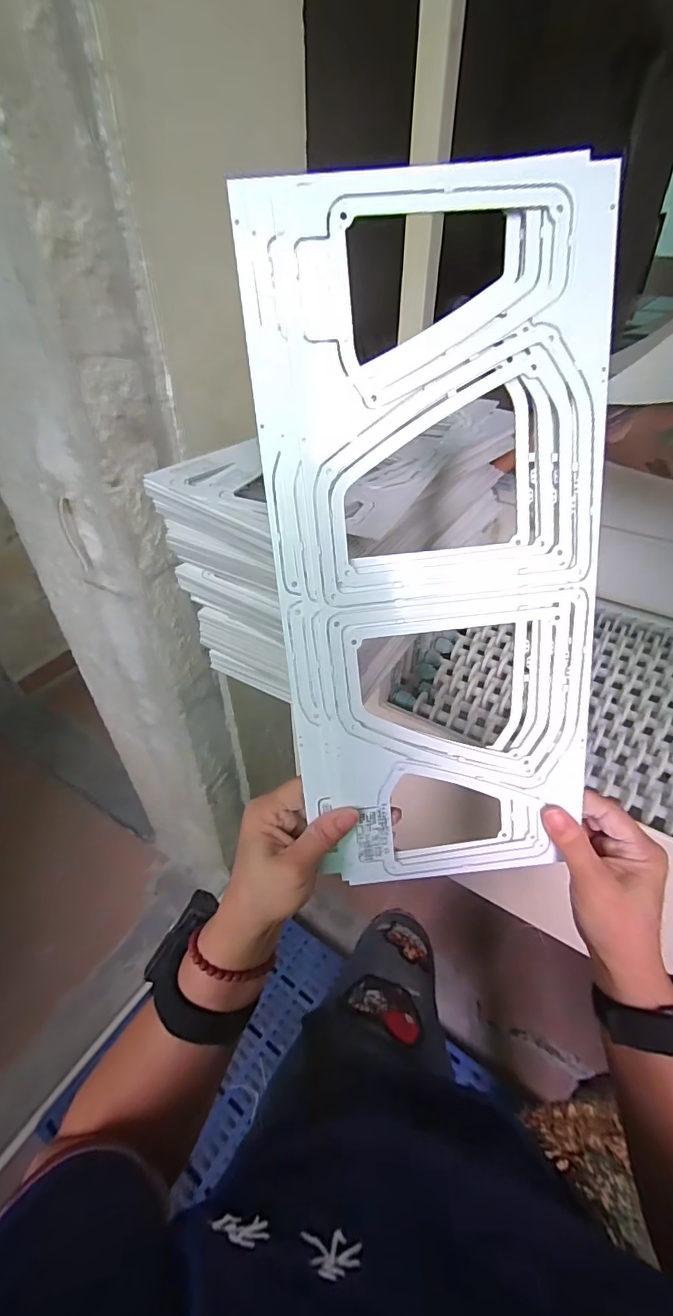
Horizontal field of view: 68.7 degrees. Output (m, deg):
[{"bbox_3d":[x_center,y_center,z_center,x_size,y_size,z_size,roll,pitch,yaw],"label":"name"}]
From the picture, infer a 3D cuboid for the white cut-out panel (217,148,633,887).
[{"bbox_3d":[0.061,-0.040,0.298,0.188,0.406,0.007,-6,18,-1],"label":"white cut-out panel"}]

